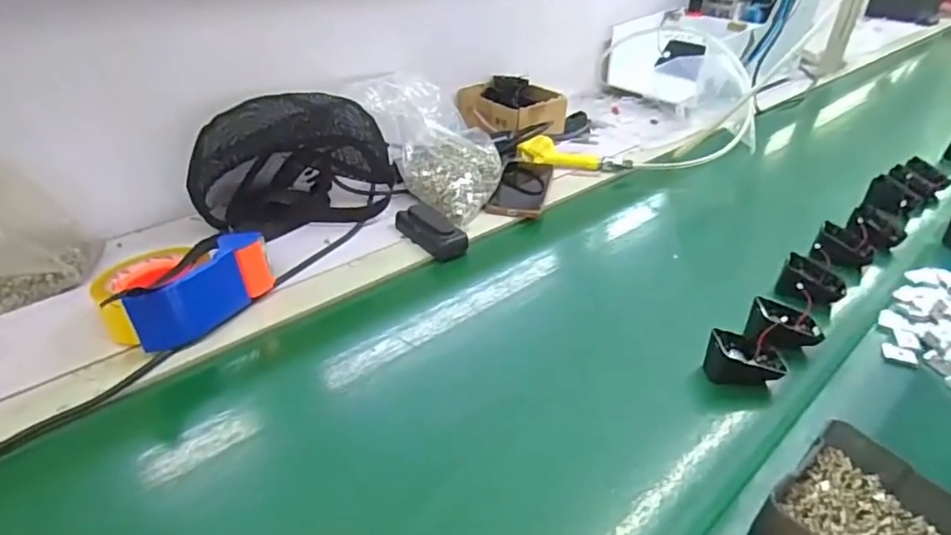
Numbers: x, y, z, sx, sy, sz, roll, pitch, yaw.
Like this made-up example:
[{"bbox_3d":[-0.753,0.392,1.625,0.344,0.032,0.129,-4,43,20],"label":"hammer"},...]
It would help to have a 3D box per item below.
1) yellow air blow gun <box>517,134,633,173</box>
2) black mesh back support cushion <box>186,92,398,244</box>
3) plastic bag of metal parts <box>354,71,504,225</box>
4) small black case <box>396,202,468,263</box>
[{"bbox_3d":[0.156,-0.176,0.911,0.179,0.039,0.056,12,34,14],"label":"yellow air blow gun"},{"bbox_3d":[-0.246,-0.151,0.742,0.234,0.161,0.114,-14,36,-24],"label":"black mesh back support cushion"},{"bbox_3d":[-0.053,-0.172,0.798,0.174,0.150,0.169,13,34,16],"label":"plastic bag of metal parts"},{"bbox_3d":[-0.058,-0.048,0.713,0.047,0.032,0.094,-22,40,-33],"label":"small black case"}]

